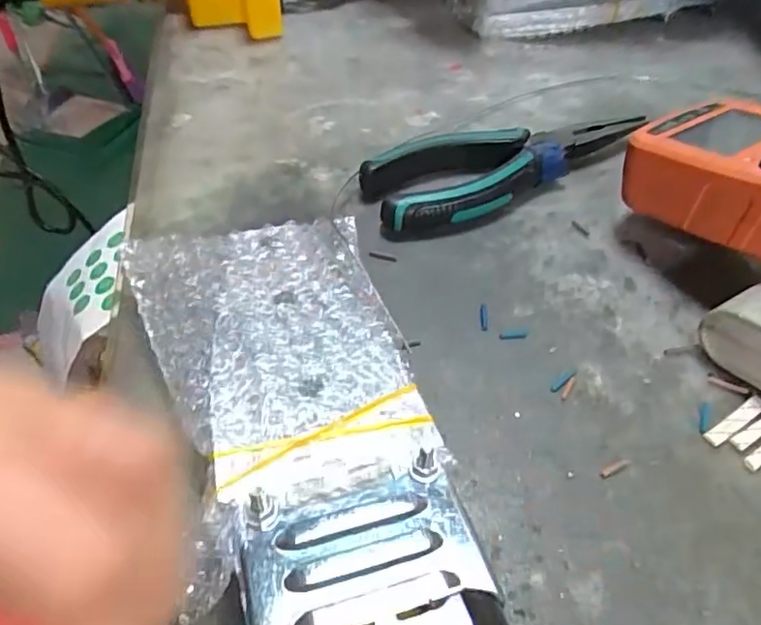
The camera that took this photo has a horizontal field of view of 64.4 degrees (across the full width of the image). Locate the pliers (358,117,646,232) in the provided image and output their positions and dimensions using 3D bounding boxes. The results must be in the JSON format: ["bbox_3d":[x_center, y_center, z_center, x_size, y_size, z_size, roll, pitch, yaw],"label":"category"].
[{"bbox_3d":[0.066,-0.079,0.307,0.154,0.019,0.052,-22,51,-19],"label":"pliers"}]

